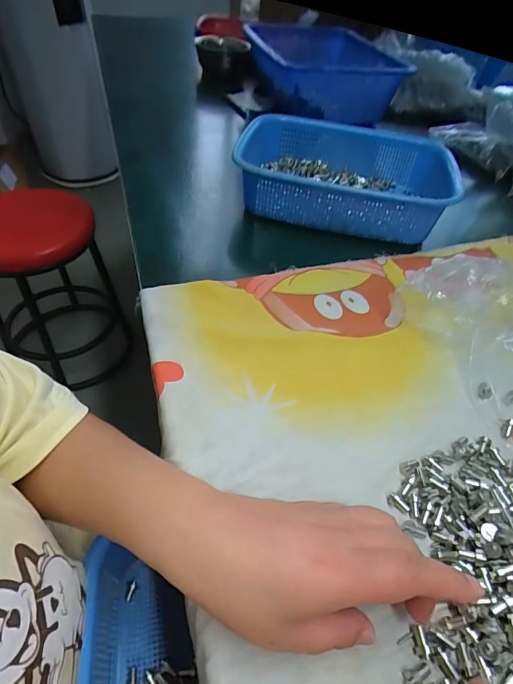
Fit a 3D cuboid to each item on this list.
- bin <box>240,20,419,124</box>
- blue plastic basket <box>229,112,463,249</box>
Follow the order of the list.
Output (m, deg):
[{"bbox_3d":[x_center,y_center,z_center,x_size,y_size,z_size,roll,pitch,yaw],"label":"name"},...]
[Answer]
[{"bbox_3d":[0.114,-0.484,0.724,0.218,0.113,0.269,-11,50,-16],"label":"bin"},{"bbox_3d":[0.112,-0.226,0.539,0.263,0.077,0.199,11,47,4],"label":"blue plastic basket"}]

